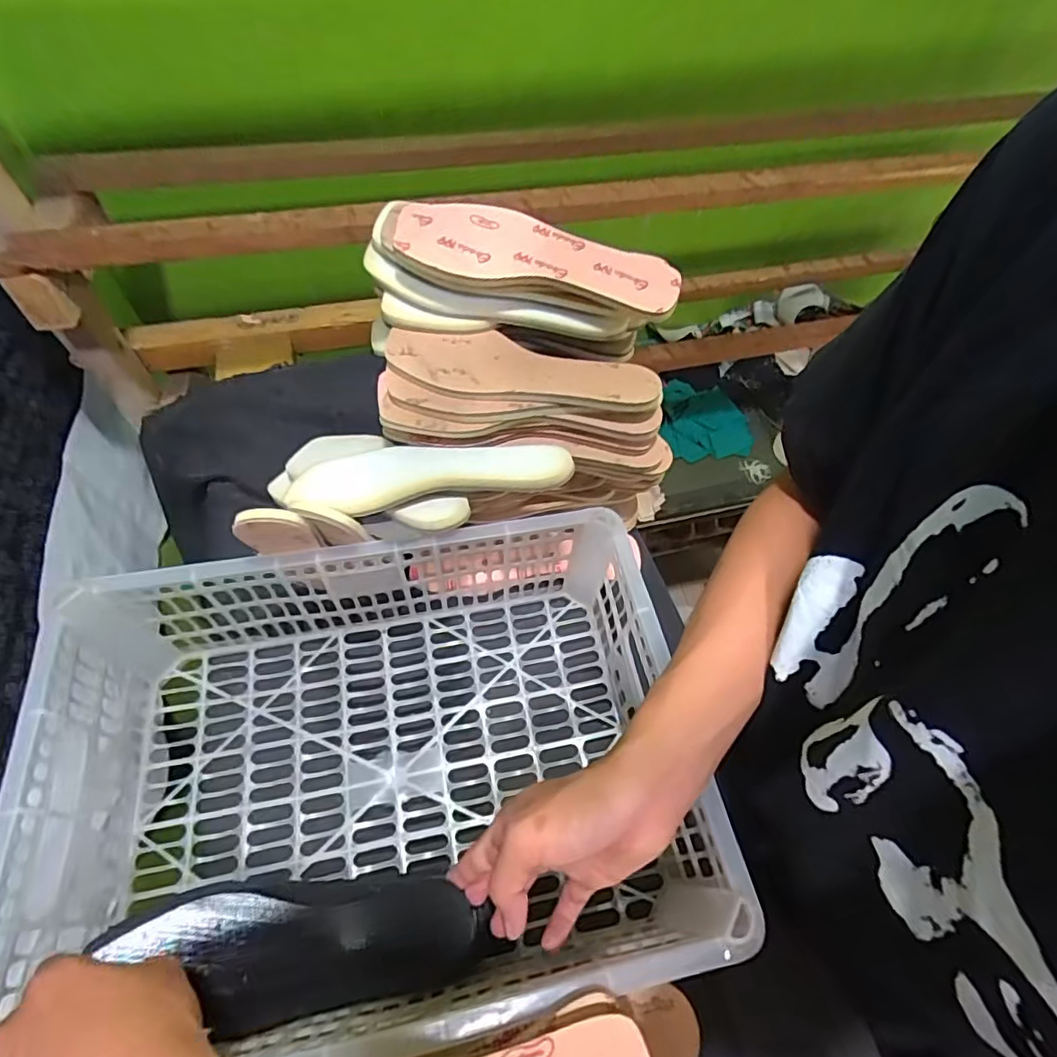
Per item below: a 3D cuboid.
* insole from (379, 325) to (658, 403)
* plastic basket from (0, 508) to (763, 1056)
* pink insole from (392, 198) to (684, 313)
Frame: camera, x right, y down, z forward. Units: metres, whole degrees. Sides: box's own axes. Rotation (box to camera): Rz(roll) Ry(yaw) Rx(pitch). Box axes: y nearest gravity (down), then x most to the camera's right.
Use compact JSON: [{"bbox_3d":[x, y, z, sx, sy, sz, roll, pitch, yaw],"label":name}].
[{"bbox_3d":[-0.006,-0.146,0.502,0.236,0.008,0.071,6,57,1],"label":"insole"},{"bbox_3d":[-0.110,0.182,0.436,0.435,0.145,0.319,-10,58,-9],"label":"plastic basket"},{"bbox_3d":[0.003,-0.235,0.484,0.250,0.009,0.078,14,67,3],"label":"pink insole"}]

